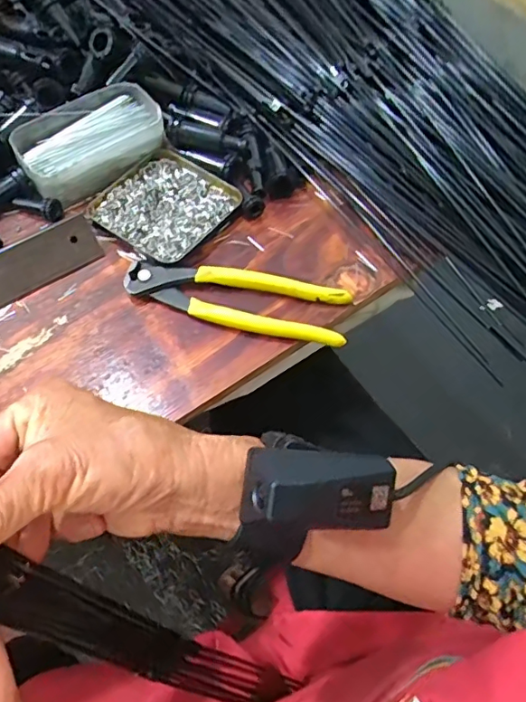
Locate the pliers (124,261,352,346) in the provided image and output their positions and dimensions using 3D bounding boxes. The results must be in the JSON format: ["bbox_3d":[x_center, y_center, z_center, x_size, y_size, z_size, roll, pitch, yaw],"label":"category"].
[{"bbox_3d":[-0.020,-0.038,0.400,0.164,0.015,0.042,11,63,3],"label":"pliers"}]

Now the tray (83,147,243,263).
[{"bbox_3d":[-0.081,-0.121,0.440,0.092,0.009,0.096,38,68,16],"label":"tray"}]

